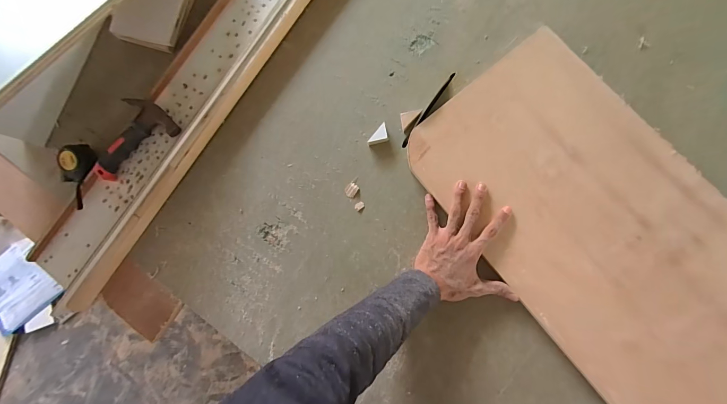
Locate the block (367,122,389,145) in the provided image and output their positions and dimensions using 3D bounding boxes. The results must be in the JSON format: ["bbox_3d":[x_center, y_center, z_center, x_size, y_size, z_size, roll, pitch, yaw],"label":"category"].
[{"bbox_3d":[0.029,-0.113,0.567,0.022,0.017,0.043,42,89,9],"label":"block"}]

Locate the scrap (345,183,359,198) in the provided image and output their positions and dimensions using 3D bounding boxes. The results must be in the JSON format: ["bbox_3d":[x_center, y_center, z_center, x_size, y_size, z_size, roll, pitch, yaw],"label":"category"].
[{"bbox_3d":[-0.020,-0.021,0.568,0.019,0.004,0.023,37,88,9],"label":"scrap"}]

